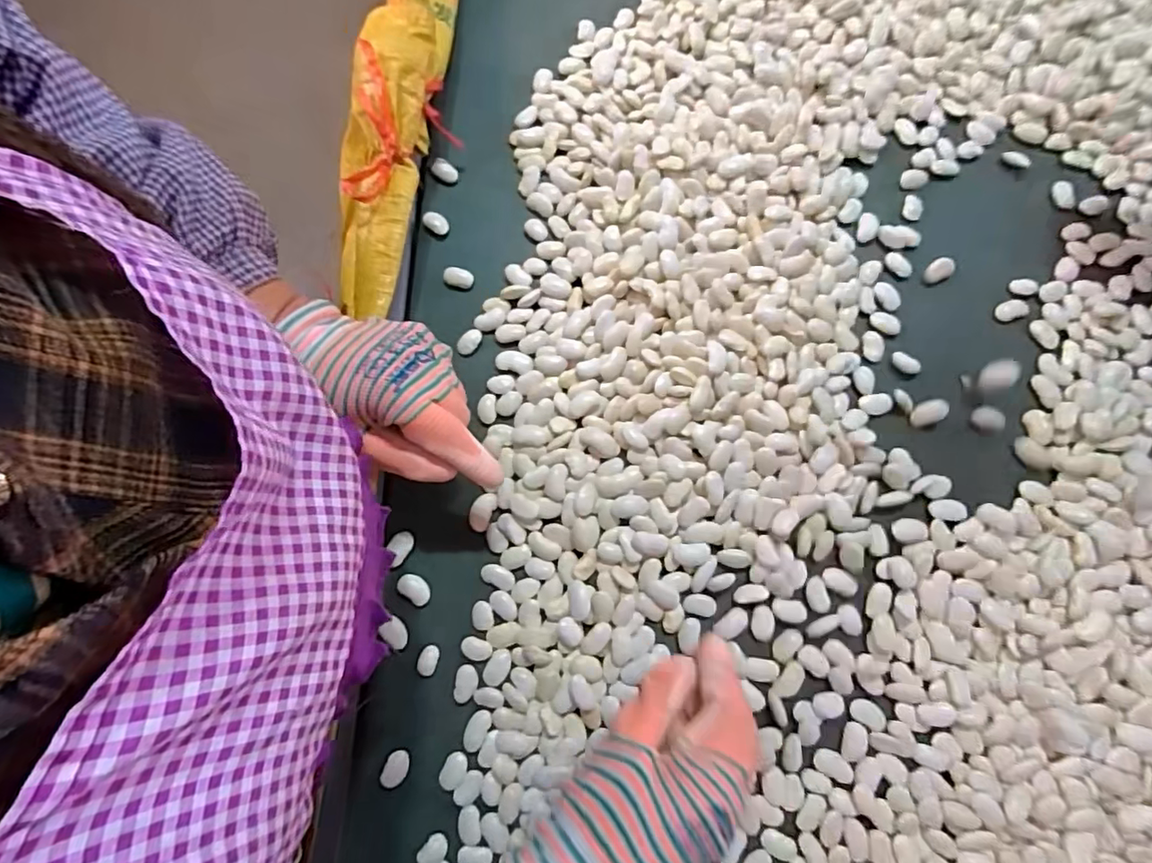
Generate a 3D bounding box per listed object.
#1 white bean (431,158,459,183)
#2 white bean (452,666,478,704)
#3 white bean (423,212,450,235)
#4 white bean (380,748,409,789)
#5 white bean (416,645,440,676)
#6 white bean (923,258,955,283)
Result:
[{"bbox_3d":[-0.099,-0.198,0.431,0.019,0.007,0.014,22,80,6],"label":"white bean"},{"bbox_3d":[-0.069,0.160,0.360,0.014,0.004,0.022,9,79,3],"label":"white bean"},{"bbox_3d":[-0.104,-0.155,0.423,0.021,0.006,0.014,35,81,8],"label":"white bean"},{"bbox_3d":[-0.111,0.208,0.351,0.013,0.004,0.021,21,80,5],"label":"white bean"},{"bbox_3d":[-0.094,0.146,0.363,0.012,0.004,0.019,16,79,4],"label":"white bean"},{"bbox_3d":[0.265,-0.117,0.416,0.022,0.006,0.015,-34,80,-5],"label":"white bean"}]

